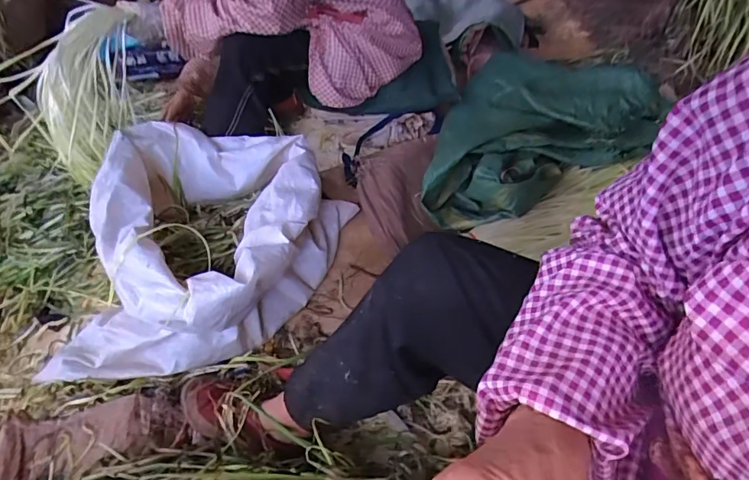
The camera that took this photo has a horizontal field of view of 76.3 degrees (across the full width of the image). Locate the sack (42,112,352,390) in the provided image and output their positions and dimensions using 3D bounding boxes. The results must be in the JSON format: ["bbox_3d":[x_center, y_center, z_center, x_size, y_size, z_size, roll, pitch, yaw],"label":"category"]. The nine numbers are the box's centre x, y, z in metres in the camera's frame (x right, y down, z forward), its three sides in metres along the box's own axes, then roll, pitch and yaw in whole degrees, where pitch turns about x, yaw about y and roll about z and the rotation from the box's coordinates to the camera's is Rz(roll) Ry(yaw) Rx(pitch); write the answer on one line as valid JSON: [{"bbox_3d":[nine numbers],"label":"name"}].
[{"bbox_3d":[-0.304,0.018,0.845,0.410,0.238,0.443,4,43,12],"label":"sack"}]

